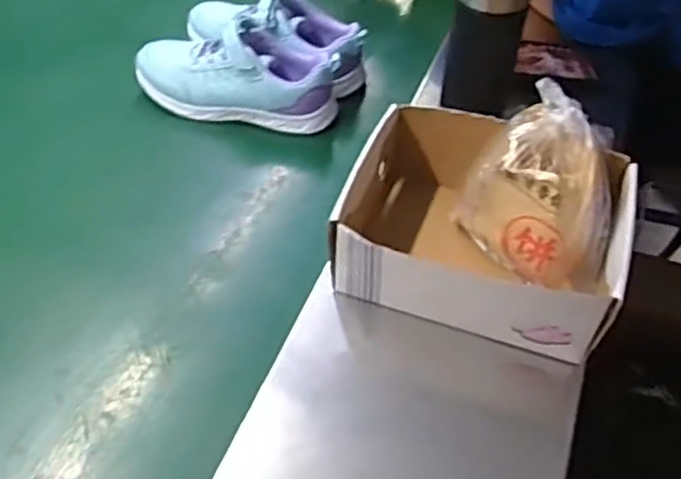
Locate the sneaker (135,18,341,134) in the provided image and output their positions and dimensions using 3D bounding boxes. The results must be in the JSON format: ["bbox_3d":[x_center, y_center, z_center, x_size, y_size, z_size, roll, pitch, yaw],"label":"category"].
[{"bbox_3d":[-0.119,-0.192,0.804,0.230,0.088,0.087,6,47,3],"label":"sneaker"}]

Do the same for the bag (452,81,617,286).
[{"bbox_3d":[0.176,-0.033,0.604,0.076,0.134,0.127,-22,52,-21],"label":"bag"}]

